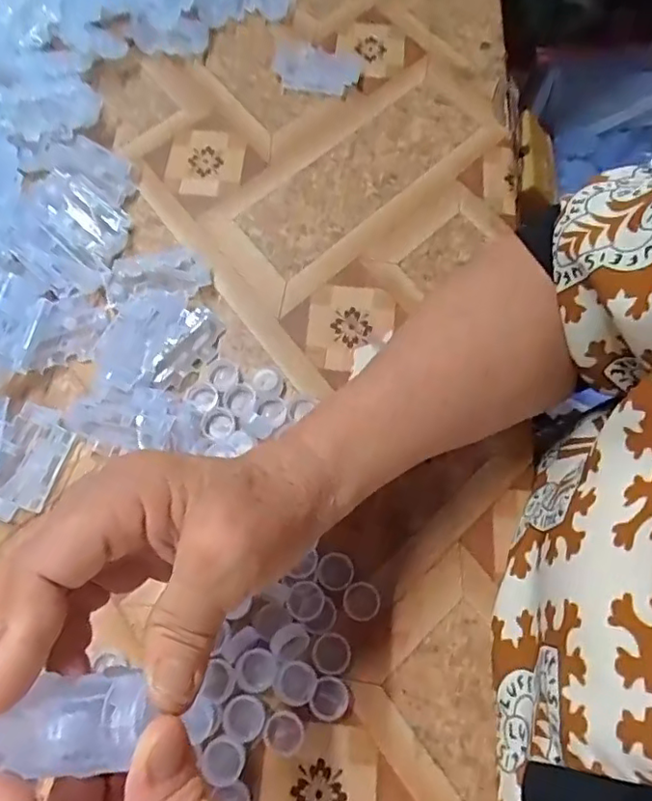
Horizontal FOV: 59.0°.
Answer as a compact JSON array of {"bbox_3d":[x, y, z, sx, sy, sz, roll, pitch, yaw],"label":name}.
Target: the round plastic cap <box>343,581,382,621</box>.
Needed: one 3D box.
[{"bbox_3d":[0.020,0.110,0.315,0.020,0.004,0.019,0,68,0],"label":"round plastic cap"}]

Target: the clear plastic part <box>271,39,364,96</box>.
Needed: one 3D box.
[{"bbox_3d":[-0.010,-0.271,0.470,0.073,0.010,0.048,19,69,7],"label":"clear plastic part"}]

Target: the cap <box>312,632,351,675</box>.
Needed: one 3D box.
[{"bbox_3d":[0.003,0.134,0.306,0.020,0.004,0.020,0,68,0],"label":"cap"}]

